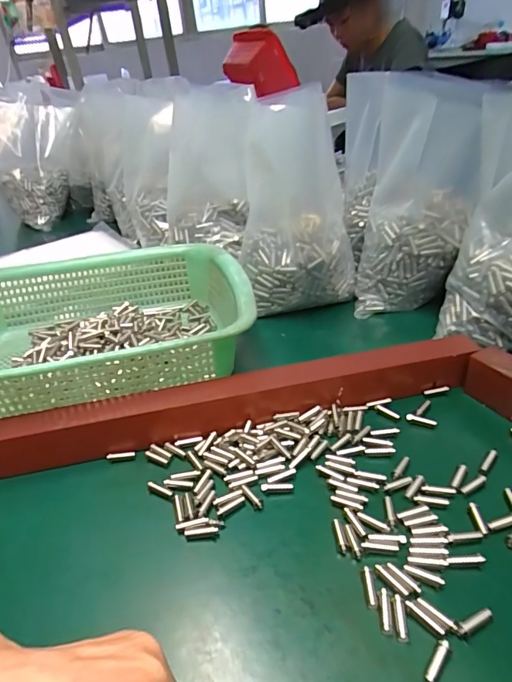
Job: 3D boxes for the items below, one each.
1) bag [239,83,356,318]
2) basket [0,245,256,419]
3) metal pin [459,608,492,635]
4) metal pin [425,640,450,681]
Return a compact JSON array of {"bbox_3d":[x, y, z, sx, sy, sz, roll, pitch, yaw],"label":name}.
[{"bbox_3d":[0.044,-0.145,0.481,0.123,0.206,0.105,-2,33,4],"label":"bag"},{"bbox_3d":[-0.156,-0.013,0.433,0.295,0.079,0.220,-11,34,-9],"label":"basket"},{"bbox_3d":[0.111,0.142,0.226,0.021,0.006,0.005,-18,35,-20],"label":"metal pin"},{"bbox_3d":[0.087,0.154,0.214,0.005,0.005,0.020,23,42,35],"label":"metal pin"}]

